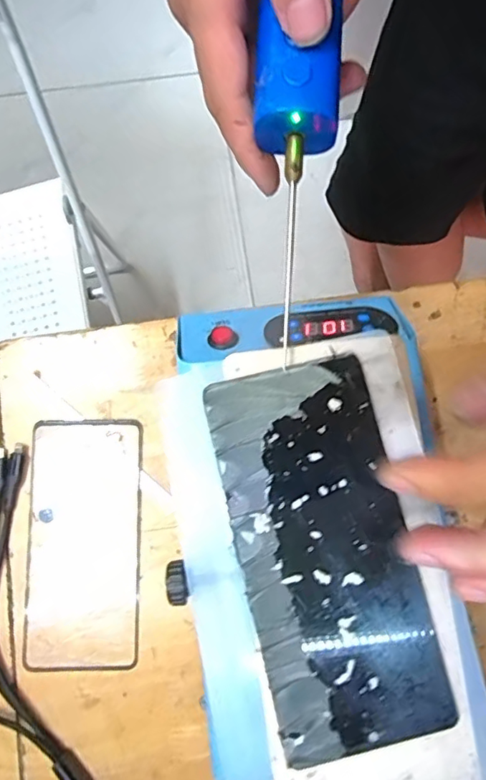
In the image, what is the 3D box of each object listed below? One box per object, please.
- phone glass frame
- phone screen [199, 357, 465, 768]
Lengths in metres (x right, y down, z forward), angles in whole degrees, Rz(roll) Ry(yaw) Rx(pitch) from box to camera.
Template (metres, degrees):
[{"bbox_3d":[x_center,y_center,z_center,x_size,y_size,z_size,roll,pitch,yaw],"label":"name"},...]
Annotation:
[{"bbox_3d":[-0.102,0.096,0.348,0.069,0.005,0.153,0,80,-1],"label":"phone glass frame"},{"bbox_3d":[0.033,0.064,0.221,0.069,0.004,0.151,-14,81,-3],"label":"phone screen"}]

